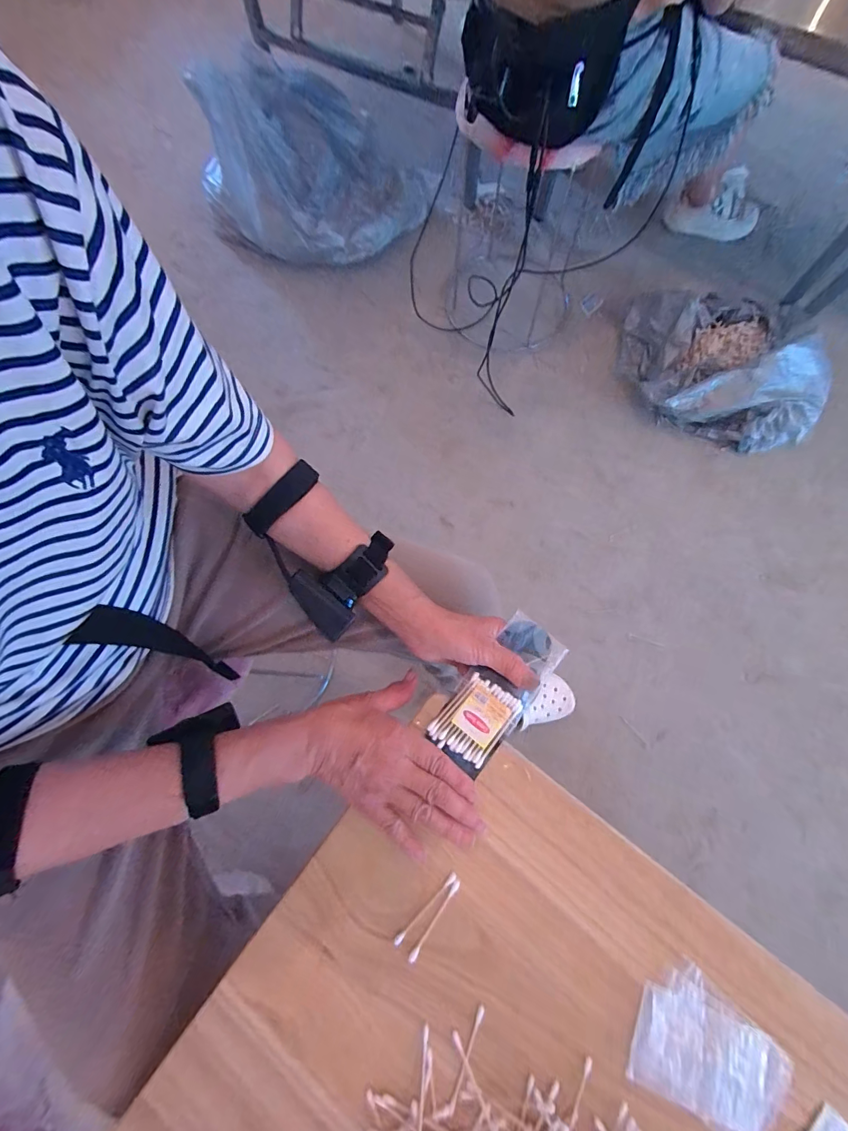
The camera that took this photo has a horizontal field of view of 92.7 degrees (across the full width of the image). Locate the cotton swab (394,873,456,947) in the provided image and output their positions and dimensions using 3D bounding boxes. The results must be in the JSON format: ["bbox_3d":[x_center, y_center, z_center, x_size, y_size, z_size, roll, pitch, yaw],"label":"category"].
[{"bbox_3d":[0.001,0.297,0.351,0.072,0.004,0.006,-43,77,-11],"label":"cotton swab"}]

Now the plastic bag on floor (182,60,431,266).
[{"bbox_3d":[-0.297,-1.104,1.102,0.599,0.318,0.366,-26,75,-6],"label":"plastic bag on floor"}]

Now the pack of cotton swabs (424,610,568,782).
[{"bbox_3d":[0.072,0.120,0.390,0.063,0.016,0.146,38,79,12],"label":"pack of cotton swabs"}]

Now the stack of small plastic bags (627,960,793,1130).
[{"bbox_3d":[0.228,0.387,0.320,0.117,0.009,0.088,27,75,9],"label":"stack of small plastic bags"}]

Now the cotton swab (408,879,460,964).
[{"bbox_3d":[0.009,0.306,0.348,0.007,0.005,0.072,35,76,11],"label":"cotton swab"}]

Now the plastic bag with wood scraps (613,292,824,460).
[{"bbox_3d":[0.763,-0.520,1.026,0.474,0.181,0.380,13,73,5],"label":"plastic bag with wood scraps"}]

